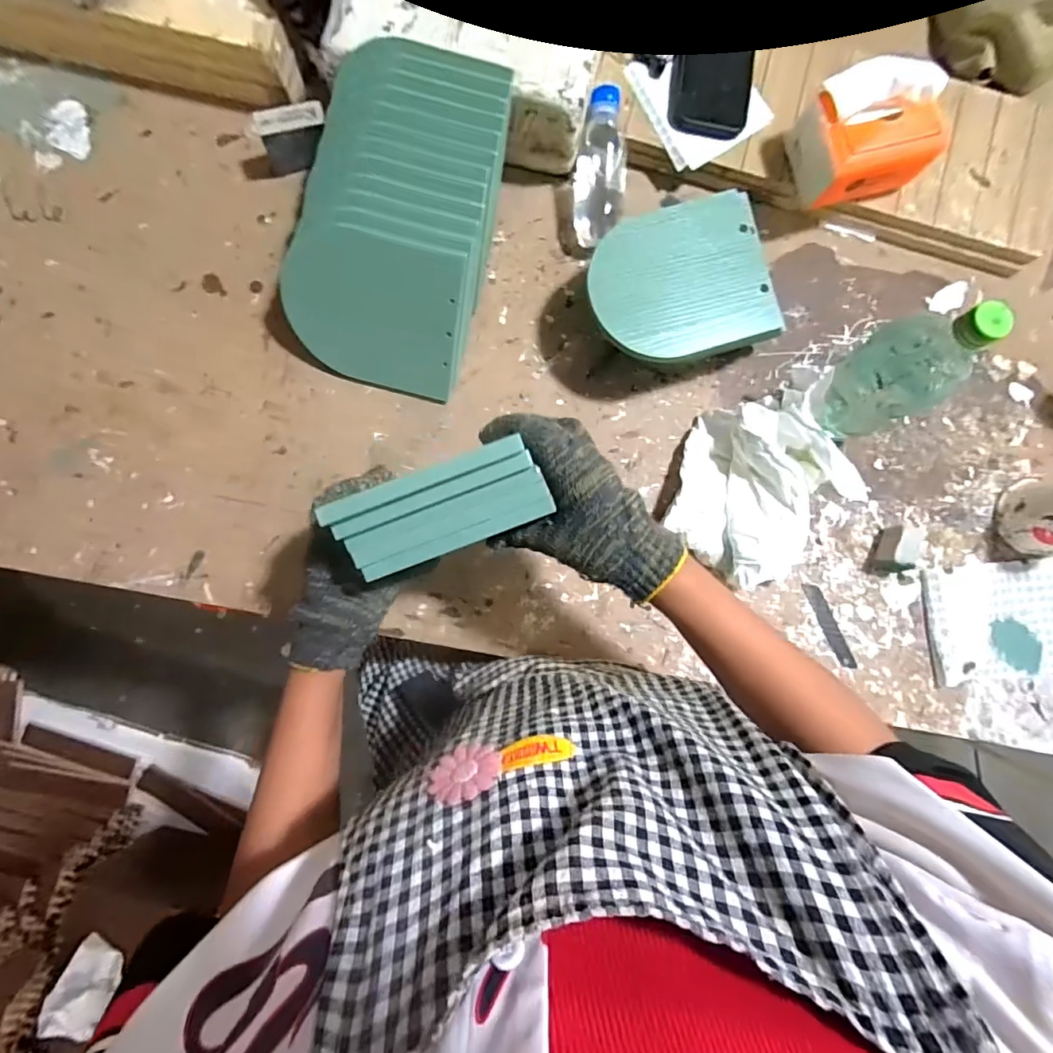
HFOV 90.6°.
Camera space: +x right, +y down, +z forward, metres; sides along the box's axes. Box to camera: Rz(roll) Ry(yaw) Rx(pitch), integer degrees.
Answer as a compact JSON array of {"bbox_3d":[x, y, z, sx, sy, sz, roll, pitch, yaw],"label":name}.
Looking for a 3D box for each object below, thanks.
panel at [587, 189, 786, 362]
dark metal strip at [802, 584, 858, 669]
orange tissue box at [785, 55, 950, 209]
[{"bbox_3d":[0.153,-0.241,0.512,0.179,0.011,0.148,-17,89,-2],"label":"panel"},{"bbox_3d":[0.330,0.108,0.567,0.019,0.004,0.098,-22,83,-7],"label":"dark metal strip"},{"bbox_3d":[0.353,-0.402,0.541,0.134,0.083,0.098,-11,89,-2],"label":"orange tissue box"}]

